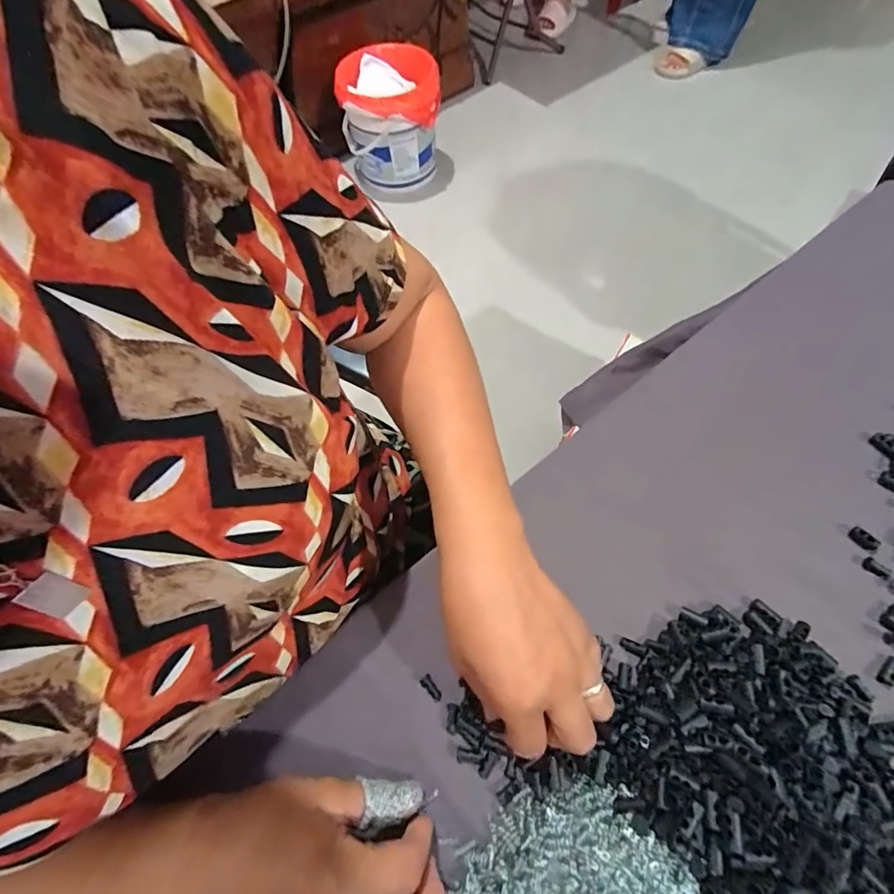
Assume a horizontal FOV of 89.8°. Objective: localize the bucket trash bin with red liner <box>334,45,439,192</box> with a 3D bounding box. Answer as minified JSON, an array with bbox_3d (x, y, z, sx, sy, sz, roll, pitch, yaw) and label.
[{"bbox_3d":[-0.152,-0.902,1.258,0.268,0.241,0.286,-12,64,-3],"label":"bucket trash bin with red liner"}]

